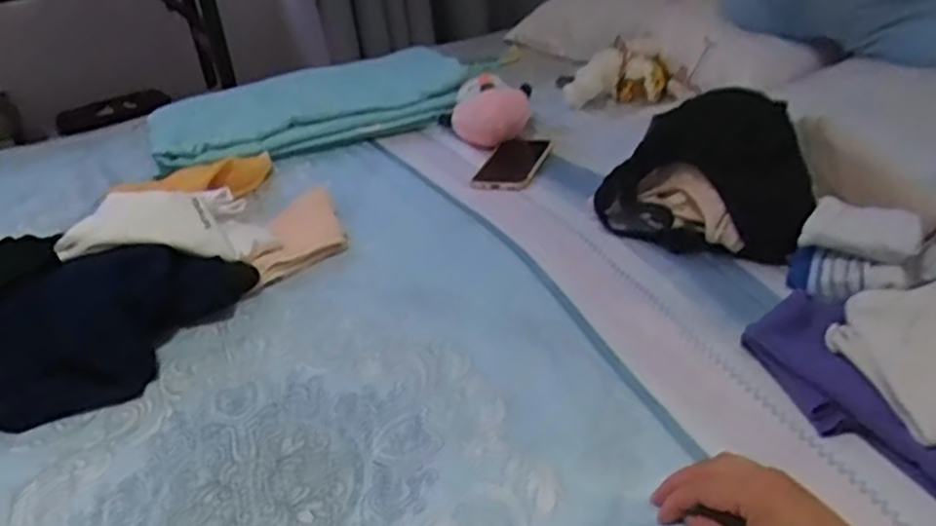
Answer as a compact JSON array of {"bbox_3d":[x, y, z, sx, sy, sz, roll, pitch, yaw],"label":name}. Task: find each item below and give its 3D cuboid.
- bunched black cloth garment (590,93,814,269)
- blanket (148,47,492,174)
[{"bbox_3d":[0.270,-0.105,0.832,0.212,0.097,0.205,11,36,26],"label":"bunched black cloth garment"},{"bbox_3d":[-0.243,-0.247,1.192,0.500,0.088,0.225,-15,33,-13],"label":"blanket"}]

